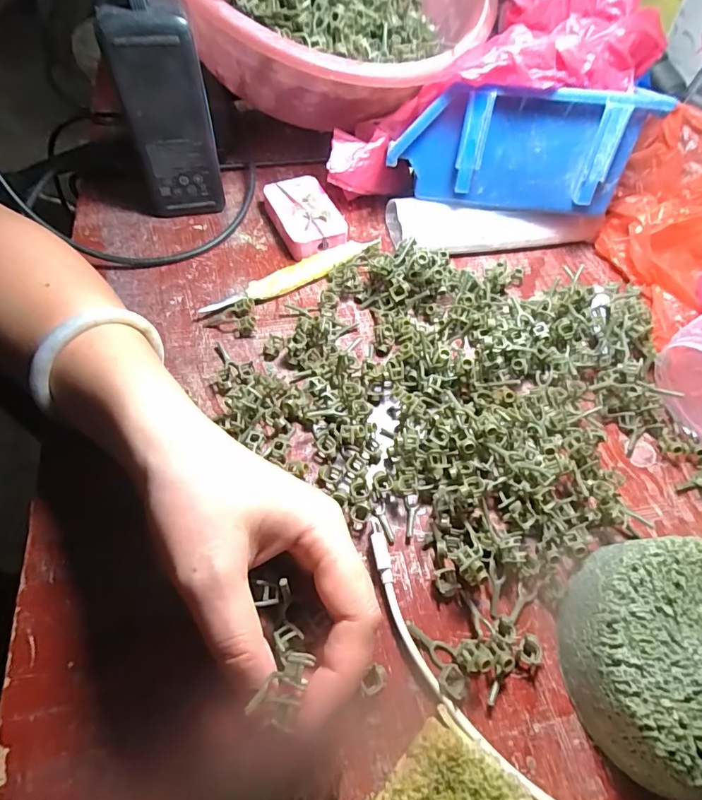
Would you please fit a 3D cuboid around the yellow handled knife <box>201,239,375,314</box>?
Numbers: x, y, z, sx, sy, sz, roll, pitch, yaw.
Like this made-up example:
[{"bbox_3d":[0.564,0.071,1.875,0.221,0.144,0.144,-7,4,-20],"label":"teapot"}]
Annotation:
[{"bbox_3d":[-0.042,-0.091,0.334,0.137,0.011,0.018,-28,65,-18],"label":"yellow handled knife"}]

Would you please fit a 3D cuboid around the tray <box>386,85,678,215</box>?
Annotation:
[{"bbox_3d":[0.114,-0.169,0.316,0.161,0.074,0.031,0,60,-3],"label":"tray"}]

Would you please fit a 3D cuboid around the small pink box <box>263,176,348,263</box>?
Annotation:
[{"bbox_3d":[-0.037,-0.144,0.357,0.046,0.020,0.074,-22,64,-15],"label":"small pink box"}]

